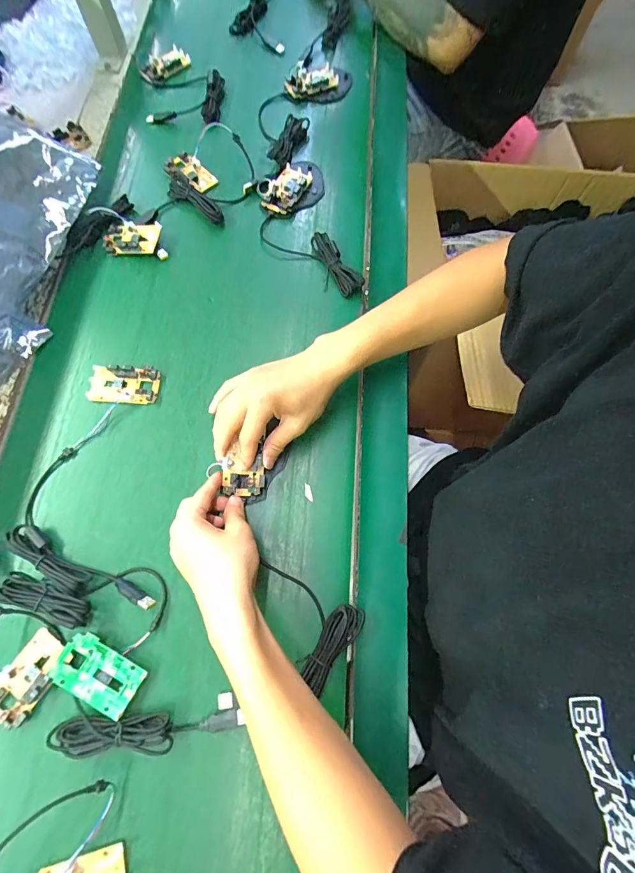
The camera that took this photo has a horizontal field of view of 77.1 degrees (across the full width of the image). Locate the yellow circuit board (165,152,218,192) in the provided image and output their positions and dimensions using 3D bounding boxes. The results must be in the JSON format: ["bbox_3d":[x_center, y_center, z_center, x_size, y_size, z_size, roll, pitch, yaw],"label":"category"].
[{"bbox_3d":[-0.185,-0.388,0.579,0.079,0.013,0.039,40,76,12],"label":"yellow circuit board"}]

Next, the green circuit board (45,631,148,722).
[{"bbox_3d":[-0.205,0.221,0.373,0.079,0.014,0.044,27,73,9],"label":"green circuit board"}]

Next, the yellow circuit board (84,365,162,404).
[{"bbox_3d":[-0.229,-0.062,0.473,0.079,0.010,0.046,3,71,1],"label":"yellow circuit board"}]

